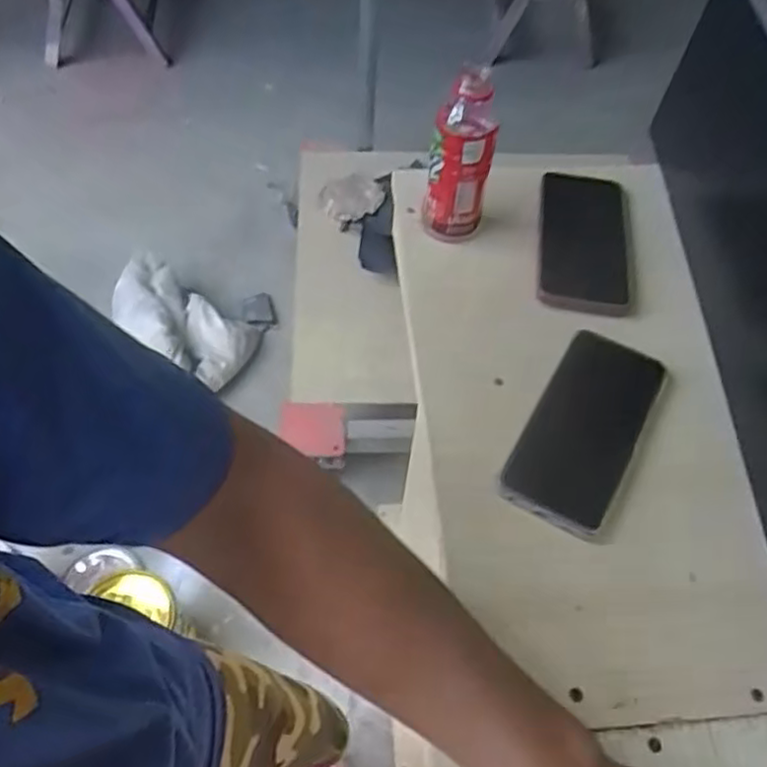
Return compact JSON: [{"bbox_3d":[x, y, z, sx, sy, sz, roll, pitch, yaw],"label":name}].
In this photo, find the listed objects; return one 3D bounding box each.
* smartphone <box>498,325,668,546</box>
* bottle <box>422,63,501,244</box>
[{"bbox_3d":[0.149,0.032,0.505,0.074,0.010,0.167,27,57,15],"label":"smartphone"},{"bbox_3d":[0.063,-0.179,0.571,0.049,0.146,0.046,8,55,2],"label":"bottle"}]

